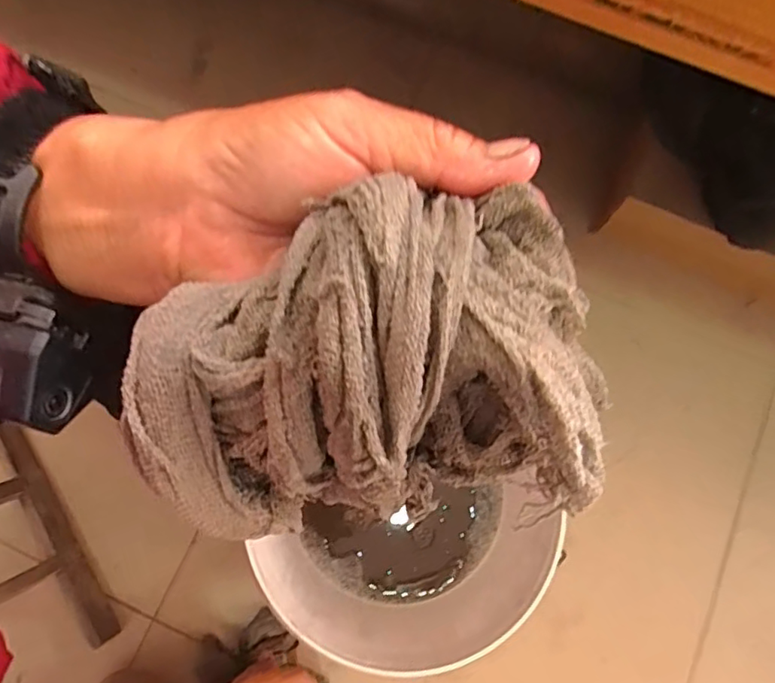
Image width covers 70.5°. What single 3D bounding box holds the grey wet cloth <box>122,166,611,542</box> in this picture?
[{"bbox_3d":[-0.011,0.012,0.162,0.132,0.085,0.089,-14,78,-3],"label":"grey wet cloth"}]

